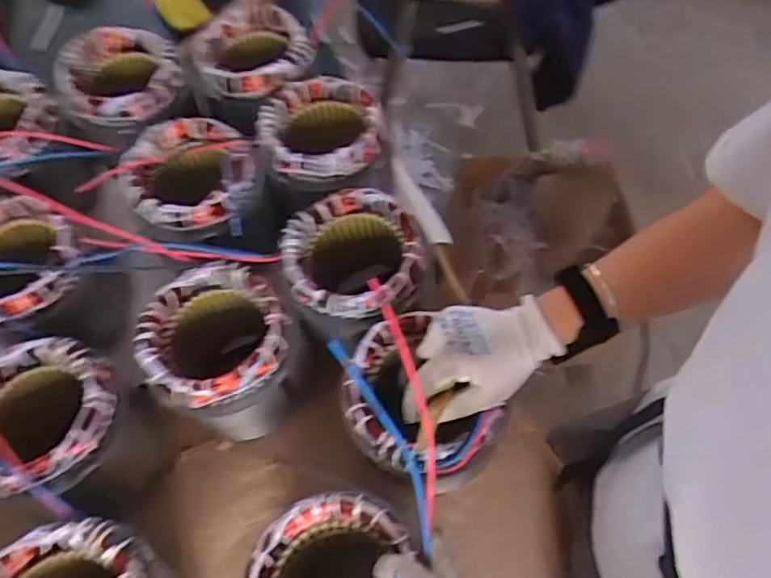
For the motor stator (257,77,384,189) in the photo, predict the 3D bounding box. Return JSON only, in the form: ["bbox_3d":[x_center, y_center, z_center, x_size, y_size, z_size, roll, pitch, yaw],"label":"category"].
[{"bbox_3d":[-0.075,-0.182,0.713,0.142,0.074,0.134,-5,51,-7],"label":"motor stator"}]

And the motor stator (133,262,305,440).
[{"bbox_3d":[-0.171,0.078,0.637,0.141,0.173,0.146,-13,52,-13],"label":"motor stator"}]

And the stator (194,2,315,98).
[{"bbox_3d":[-0.167,-0.301,0.785,0.136,0.069,0.136,-8,51,-9],"label":"stator"}]

